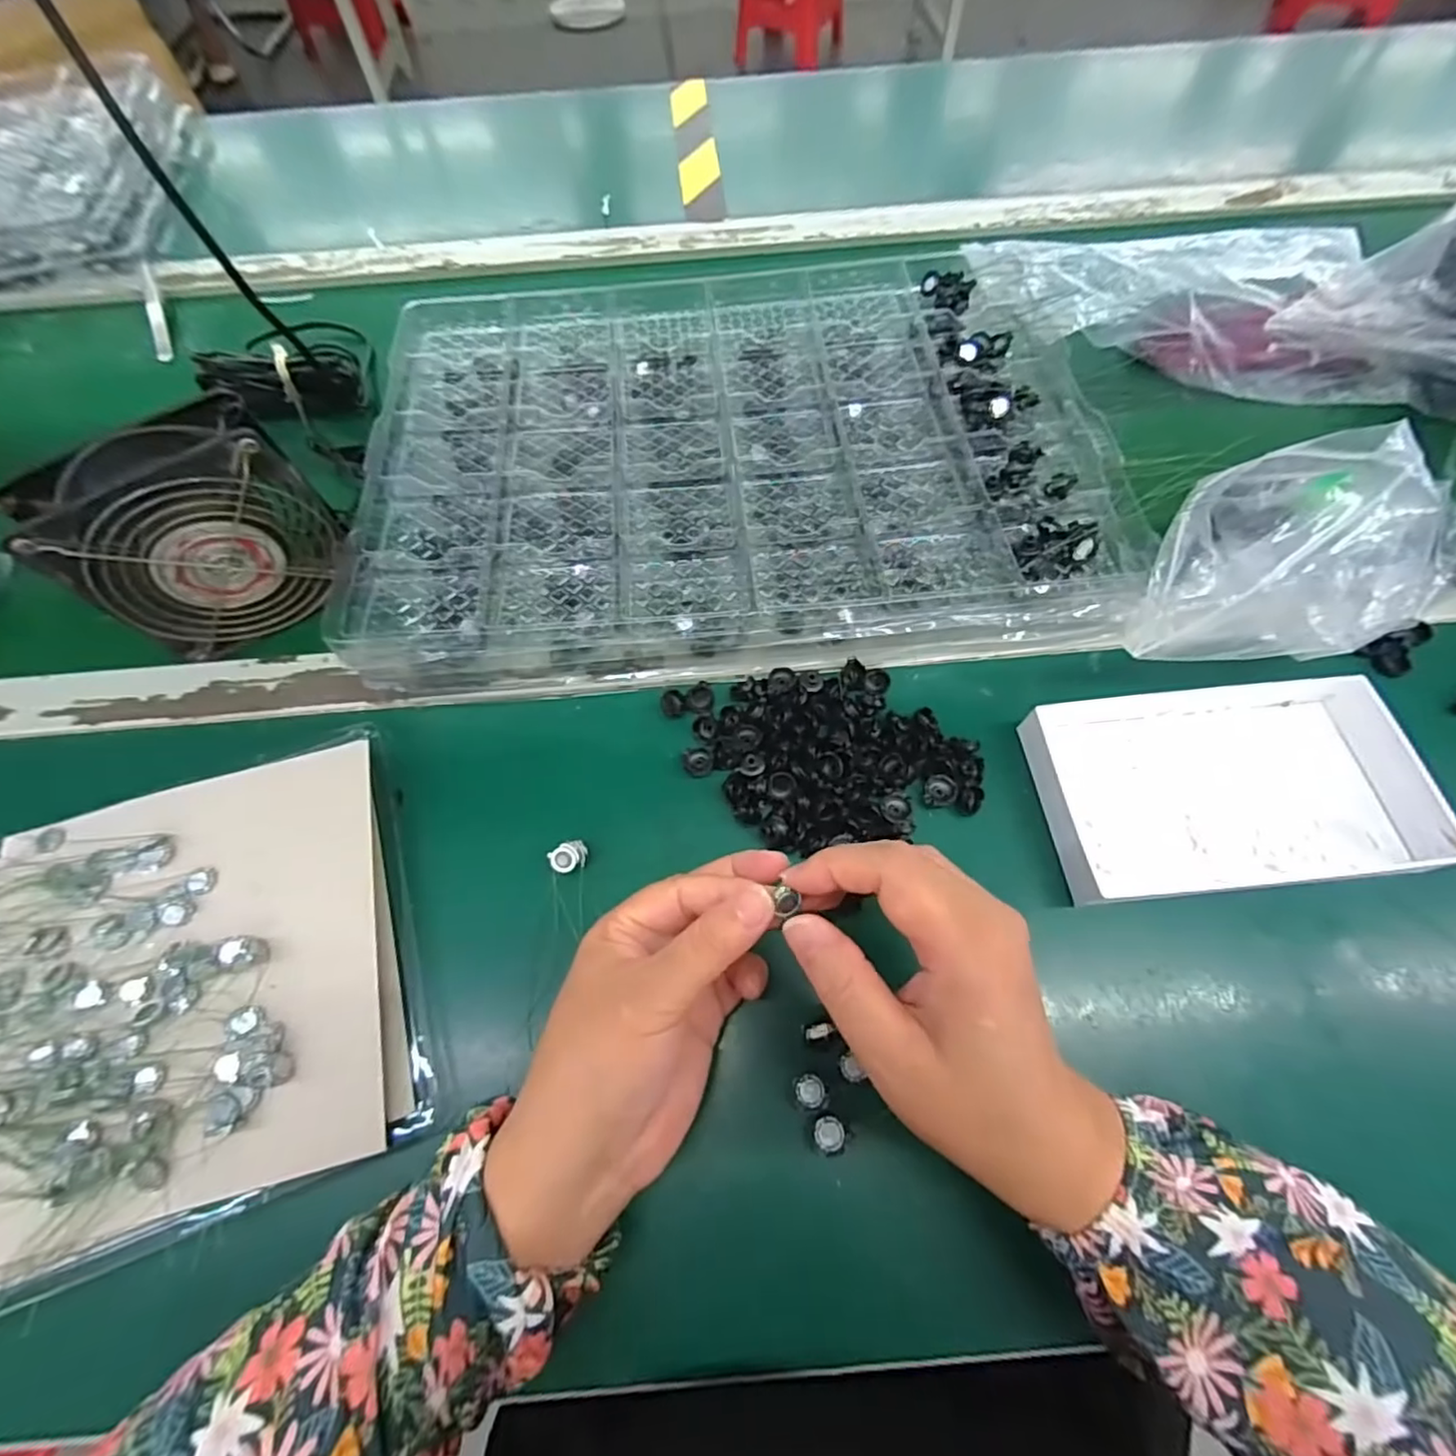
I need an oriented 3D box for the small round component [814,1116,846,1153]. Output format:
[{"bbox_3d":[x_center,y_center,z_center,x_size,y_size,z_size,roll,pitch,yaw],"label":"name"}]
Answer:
[{"bbox_3d":[0.043,0.170,0.261,0.012,0.004,0.012,-1,65,2],"label":"small round component"}]

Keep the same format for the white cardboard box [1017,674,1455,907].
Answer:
[{"bbox_3d":[0.245,0.025,0.312,0.172,0.025,0.106,-7,65,0],"label":"white cardboard box"}]

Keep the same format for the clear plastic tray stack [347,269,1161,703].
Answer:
[{"bbox_3d":[-0.002,-0.179,0.405,0.431,0.047,0.313,-2,65,2],"label":"clear plastic tray stack"}]

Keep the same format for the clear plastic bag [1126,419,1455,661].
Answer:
[{"bbox_3d":[0.262,-0.079,0.296,0.123,0.073,0.092,-11,65,-2],"label":"clear plastic bag"}]

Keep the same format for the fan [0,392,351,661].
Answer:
[{"bbox_3d":[-0.286,-0.106,0.346,0.121,0.104,0.047,-31,67,-11],"label":"fan"}]

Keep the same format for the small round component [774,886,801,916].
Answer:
[{"bbox_3d":[0.022,0.063,0.226,0.009,0.005,0.010,-7,65,0],"label":"small round component"}]

